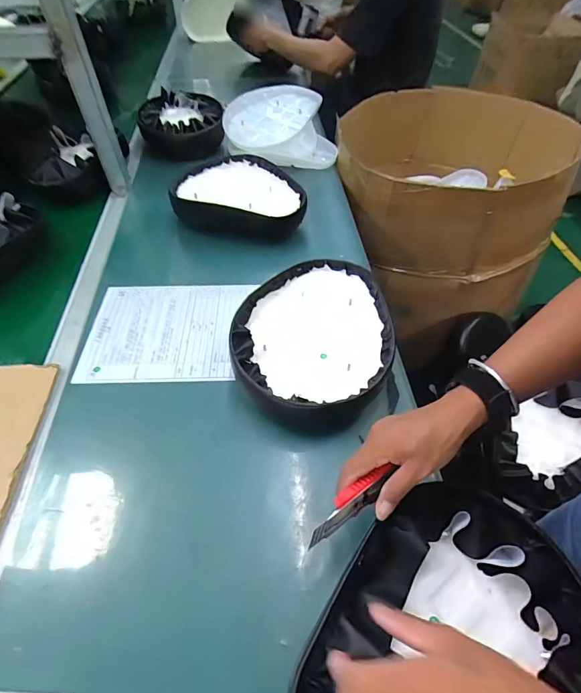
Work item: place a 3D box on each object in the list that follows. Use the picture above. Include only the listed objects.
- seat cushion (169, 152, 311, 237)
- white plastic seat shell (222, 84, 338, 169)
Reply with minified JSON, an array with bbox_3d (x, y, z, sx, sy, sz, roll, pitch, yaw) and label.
[{"bbox_3d":[-0.109,-0.311,0.835,0.265,0.072,0.244,-3,50,-3],"label":"seat cushion"},{"bbox_3d":[-0.018,-0.548,1.012,0.270,0.119,0.218,20,52,16],"label":"white plastic seat shell"}]

